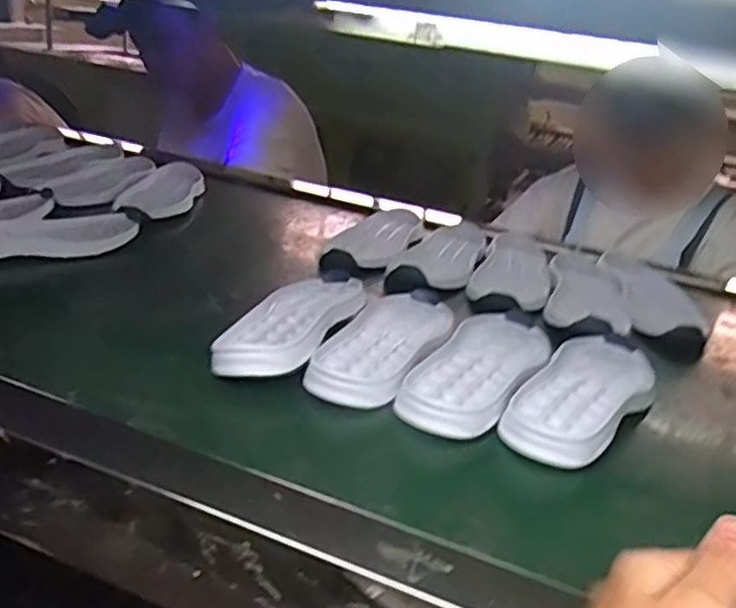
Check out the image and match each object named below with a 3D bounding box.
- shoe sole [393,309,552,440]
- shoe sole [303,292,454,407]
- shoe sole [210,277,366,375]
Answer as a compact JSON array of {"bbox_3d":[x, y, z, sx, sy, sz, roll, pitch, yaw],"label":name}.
[{"bbox_3d":[0.100,0.044,0.570,0.075,0.022,0.220,23,25,19],"label":"shoe sole"},{"bbox_3d":[0.020,0.023,0.586,0.073,0.024,0.219,20,25,13],"label":"shoe sole"},{"bbox_3d":[-0.056,0.010,0.588,0.076,0.034,0.213,18,24,10],"label":"shoe sole"}]

